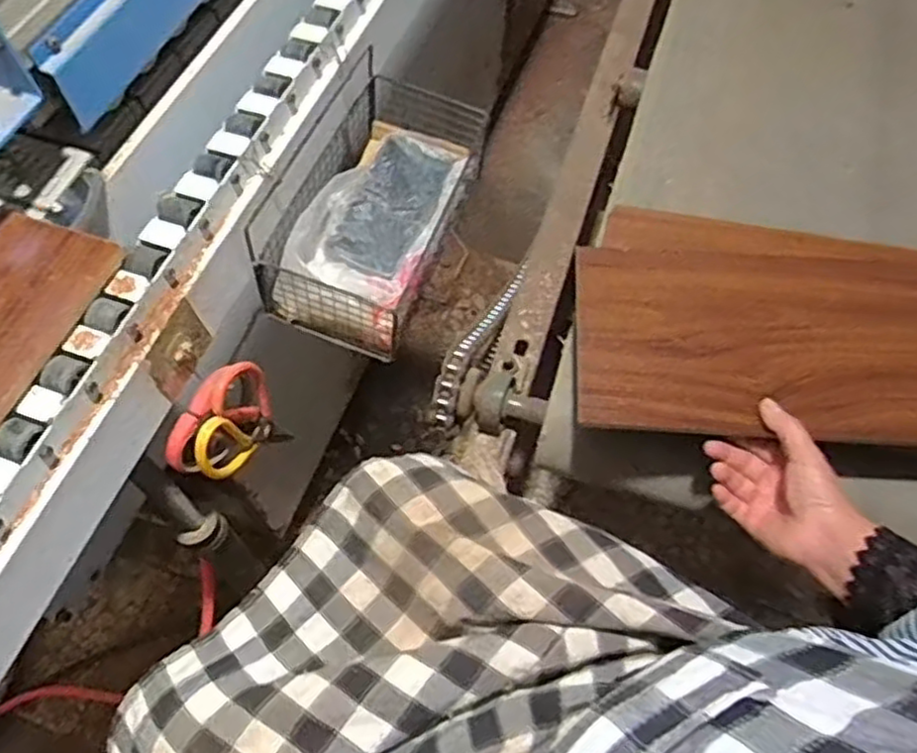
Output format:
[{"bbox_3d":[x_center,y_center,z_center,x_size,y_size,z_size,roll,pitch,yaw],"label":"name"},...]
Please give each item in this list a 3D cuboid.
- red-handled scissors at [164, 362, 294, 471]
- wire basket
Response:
[{"bbox_3d":[-0.207,0.054,0.645,0.026,0.186,0.108,24,64,13],"label":"red-handled scissors"},{"bbox_3d":[-0.073,-0.178,0.687,0.132,0.111,0.280,17,62,9],"label":"wire basket"}]

